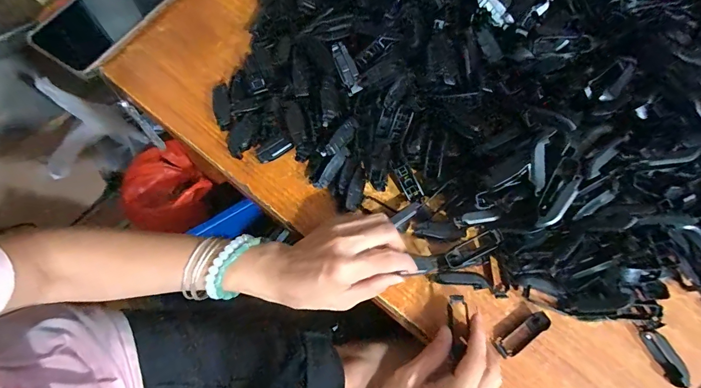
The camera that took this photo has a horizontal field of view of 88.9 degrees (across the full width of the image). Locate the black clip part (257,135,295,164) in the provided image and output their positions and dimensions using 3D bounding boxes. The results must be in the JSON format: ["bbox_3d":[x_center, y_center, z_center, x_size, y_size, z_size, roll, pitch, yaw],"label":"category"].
[{"bbox_3d":[-0.076,-0.043,0.361,0.038,0.019,0.011,-26,75,-14],"label":"black clip part"}]

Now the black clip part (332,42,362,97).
[{"bbox_3d":[-0.004,-0.123,0.351,0.016,0.008,0.051,-22,94,-9],"label":"black clip part"}]

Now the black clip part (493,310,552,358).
[{"bbox_3d":[0.160,0.130,0.331,0.057,0.007,0.019,-28,76,-14],"label":"black clip part"}]

